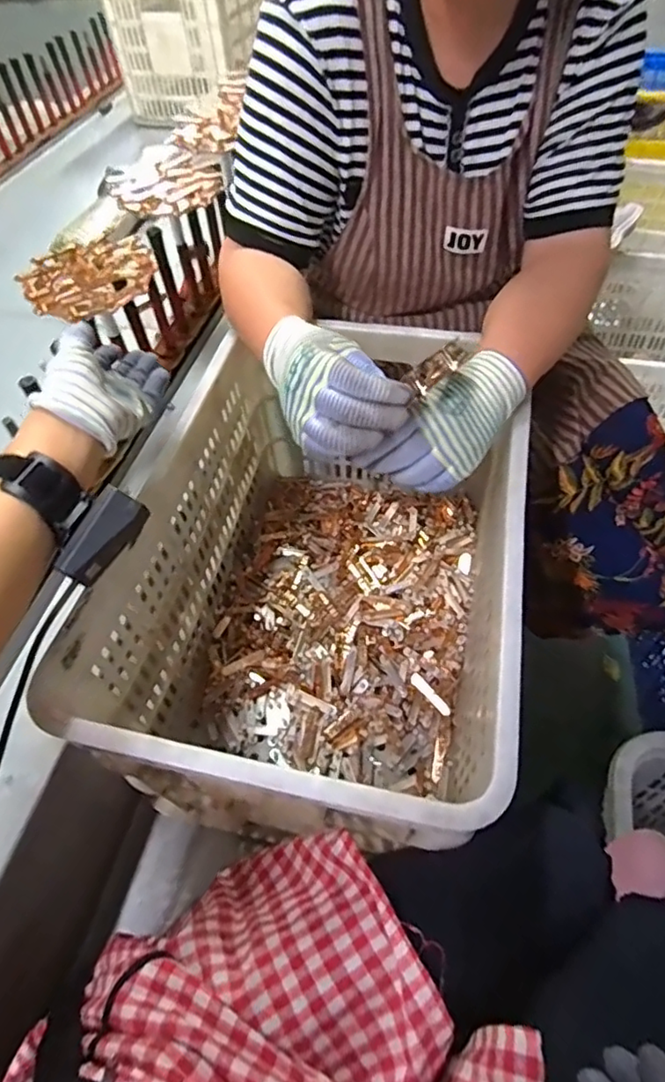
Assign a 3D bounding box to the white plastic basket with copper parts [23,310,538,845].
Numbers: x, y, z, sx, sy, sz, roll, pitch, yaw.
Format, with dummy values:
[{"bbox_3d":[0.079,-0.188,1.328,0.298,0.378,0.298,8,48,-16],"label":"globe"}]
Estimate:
[{"bbox_3d":[0.005,0.039,0.635,0.355,0.276,0.507,10,56,11],"label":"white plastic basket with copper parts"}]

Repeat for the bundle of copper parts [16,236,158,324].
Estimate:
[{"bbox_3d":[-0.268,-0.293,0.629,0.138,0.027,0.122,-24,56,-13],"label":"bundle of copper parts"}]

